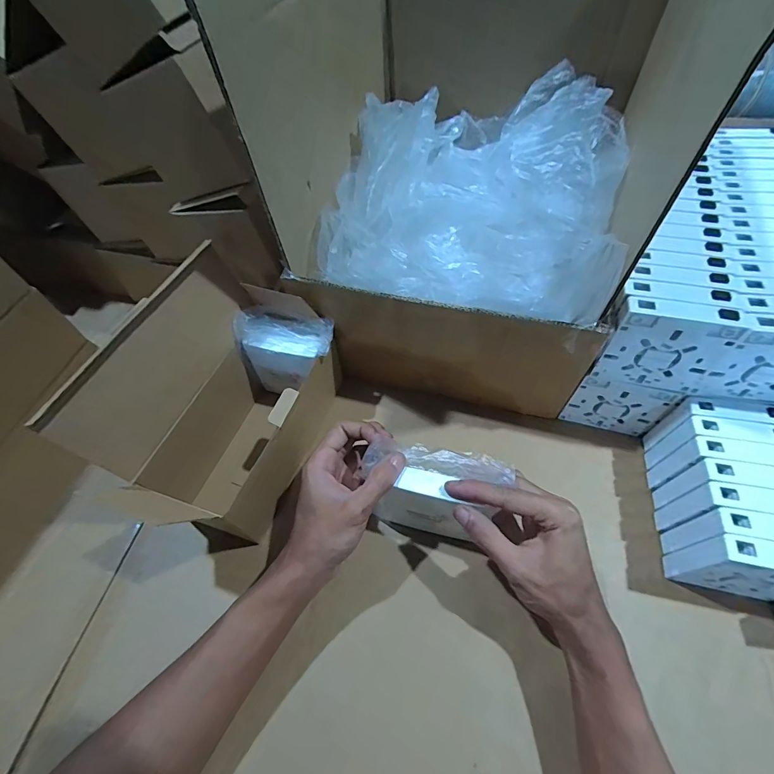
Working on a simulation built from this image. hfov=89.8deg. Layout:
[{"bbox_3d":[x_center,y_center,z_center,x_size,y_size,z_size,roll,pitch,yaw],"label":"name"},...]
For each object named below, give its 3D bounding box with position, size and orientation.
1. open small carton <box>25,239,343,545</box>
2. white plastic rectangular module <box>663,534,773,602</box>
[{"bbox_3d":[-0.146,0.008,0.379,0.119,0.181,0.206,16,59,13],"label":"open small carton"},{"bbox_3d":[0.296,0.150,0.317,0.086,0.083,0.024,9,58,9],"label":"white plastic rectangular module"}]

